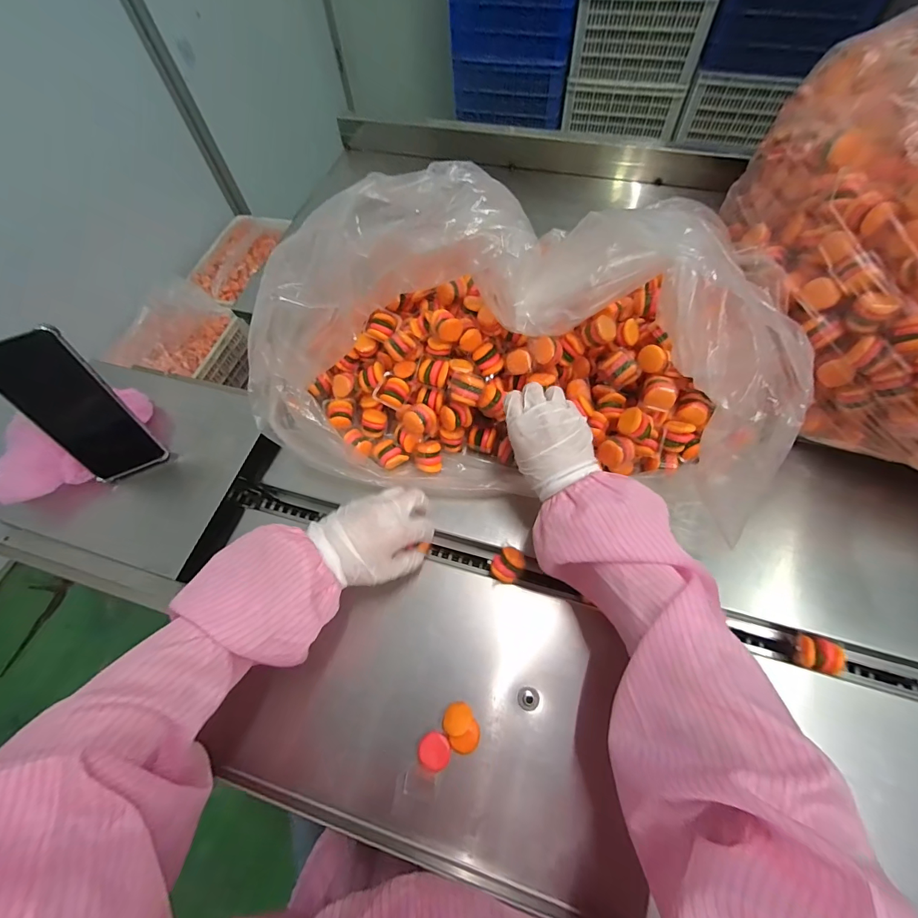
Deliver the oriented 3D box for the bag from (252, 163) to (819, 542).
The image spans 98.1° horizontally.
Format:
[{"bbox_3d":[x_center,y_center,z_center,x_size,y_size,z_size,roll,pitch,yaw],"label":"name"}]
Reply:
[{"bbox_3d":[0.030,-0.108,0.397,0.478,0.247,0.213,11,63,9],"label":"bag"}]

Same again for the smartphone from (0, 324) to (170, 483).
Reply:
[{"bbox_3d":[-0.397,-0.047,0.417,0.080,0.170,0.013,-25,45,-10],"label":"smartphone"}]

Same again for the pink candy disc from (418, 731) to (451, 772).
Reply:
[{"bbox_3d":[-0.022,0.261,0.357,0.028,0.007,0.027,-1,62,2],"label":"pink candy disc"}]

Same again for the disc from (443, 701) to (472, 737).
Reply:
[{"bbox_3d":[-0.001,0.238,0.365,0.024,0.004,0.027,14,47,6],"label":"disc"}]

